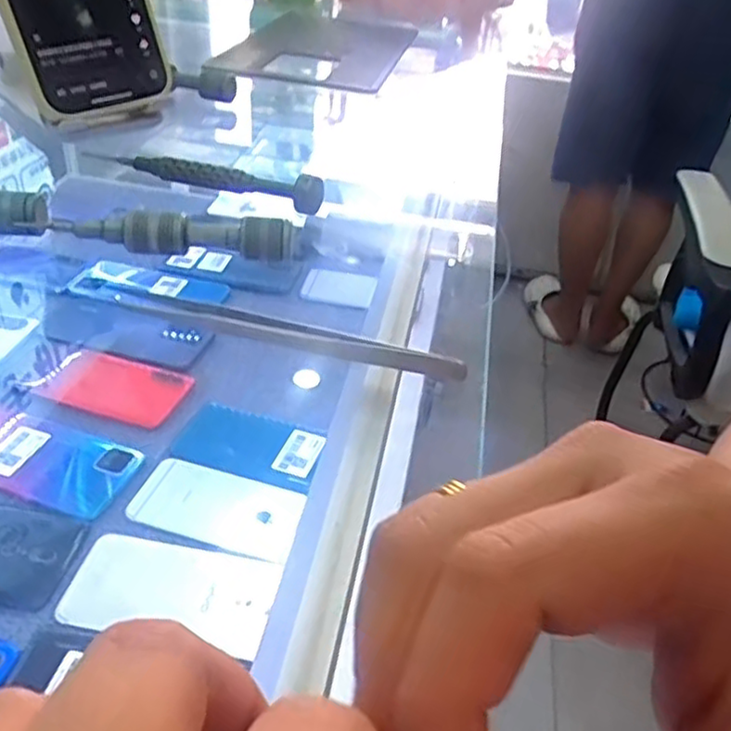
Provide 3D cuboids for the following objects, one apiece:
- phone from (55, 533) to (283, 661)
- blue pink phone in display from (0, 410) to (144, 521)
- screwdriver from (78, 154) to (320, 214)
[{"bbox_3d":[-0.129,0.149,0.468,0.135,0.010,0.069,11,38,7],"label":"phone"},{"bbox_3d":[-0.262,0.071,0.557,0.160,0.007,0.074,15,38,13],"label":"blue pink phone in display"},{"bbox_3d":[-0.078,-0.093,0.336,0.122,0.015,0.010,14,38,12],"label":"screwdriver"}]

